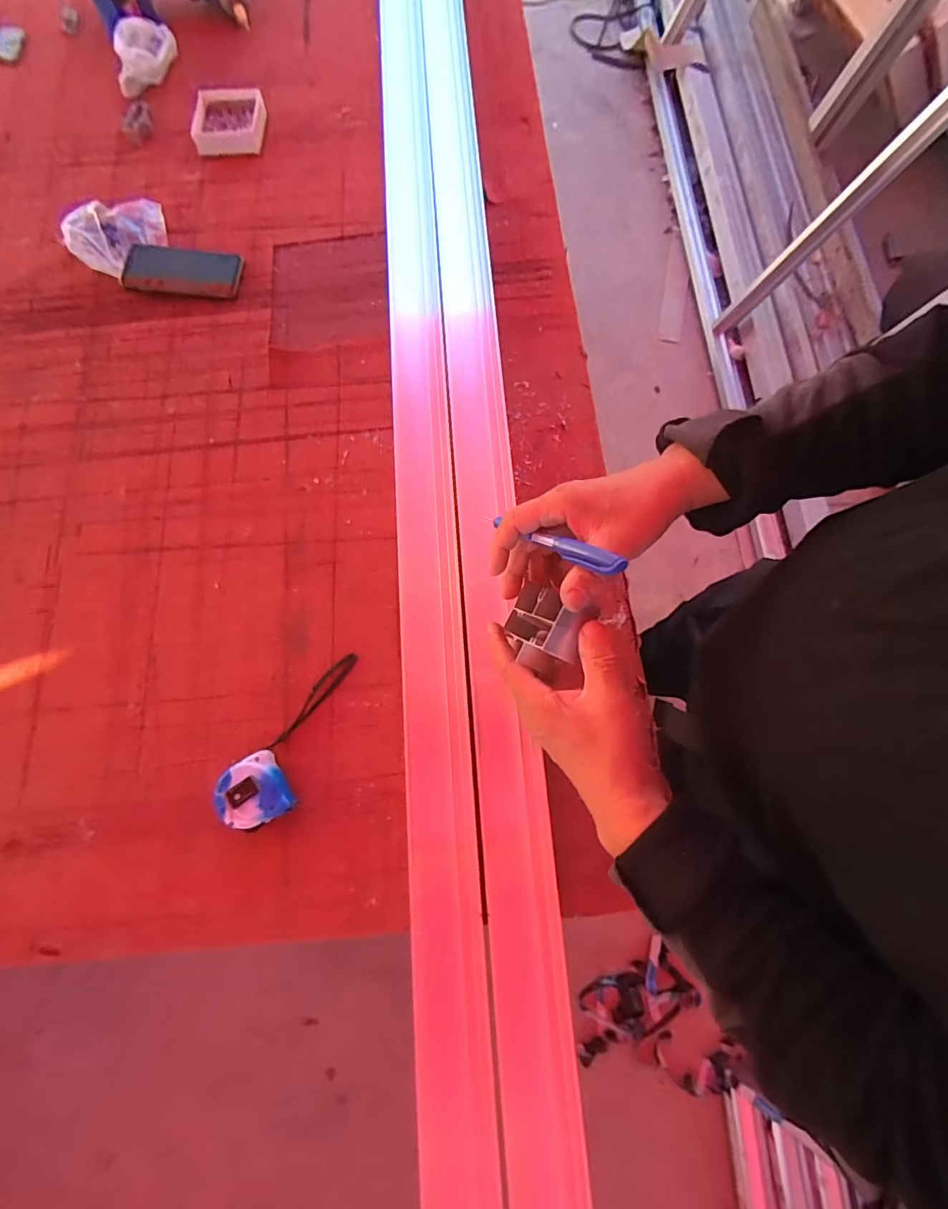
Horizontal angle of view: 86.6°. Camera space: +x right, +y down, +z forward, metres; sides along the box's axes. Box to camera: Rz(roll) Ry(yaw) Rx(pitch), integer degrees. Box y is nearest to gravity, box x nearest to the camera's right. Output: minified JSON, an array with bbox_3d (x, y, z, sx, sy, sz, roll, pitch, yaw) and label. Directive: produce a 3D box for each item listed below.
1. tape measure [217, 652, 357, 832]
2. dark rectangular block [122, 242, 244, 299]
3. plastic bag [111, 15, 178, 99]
[{"bbox_3d":[-0.188,0.151,0.548,0.074,0.038,0.203,39,79,11],"label":"tape measure"},{"bbox_3d":[-0.432,-0.494,0.745,0.172,0.014,0.078,6,75,3],"label":"dark rectangular block"},{"bbox_3d":[-0.559,-0.921,0.844,0.072,0.051,0.126,36,79,11],"label":"plastic bag"}]

